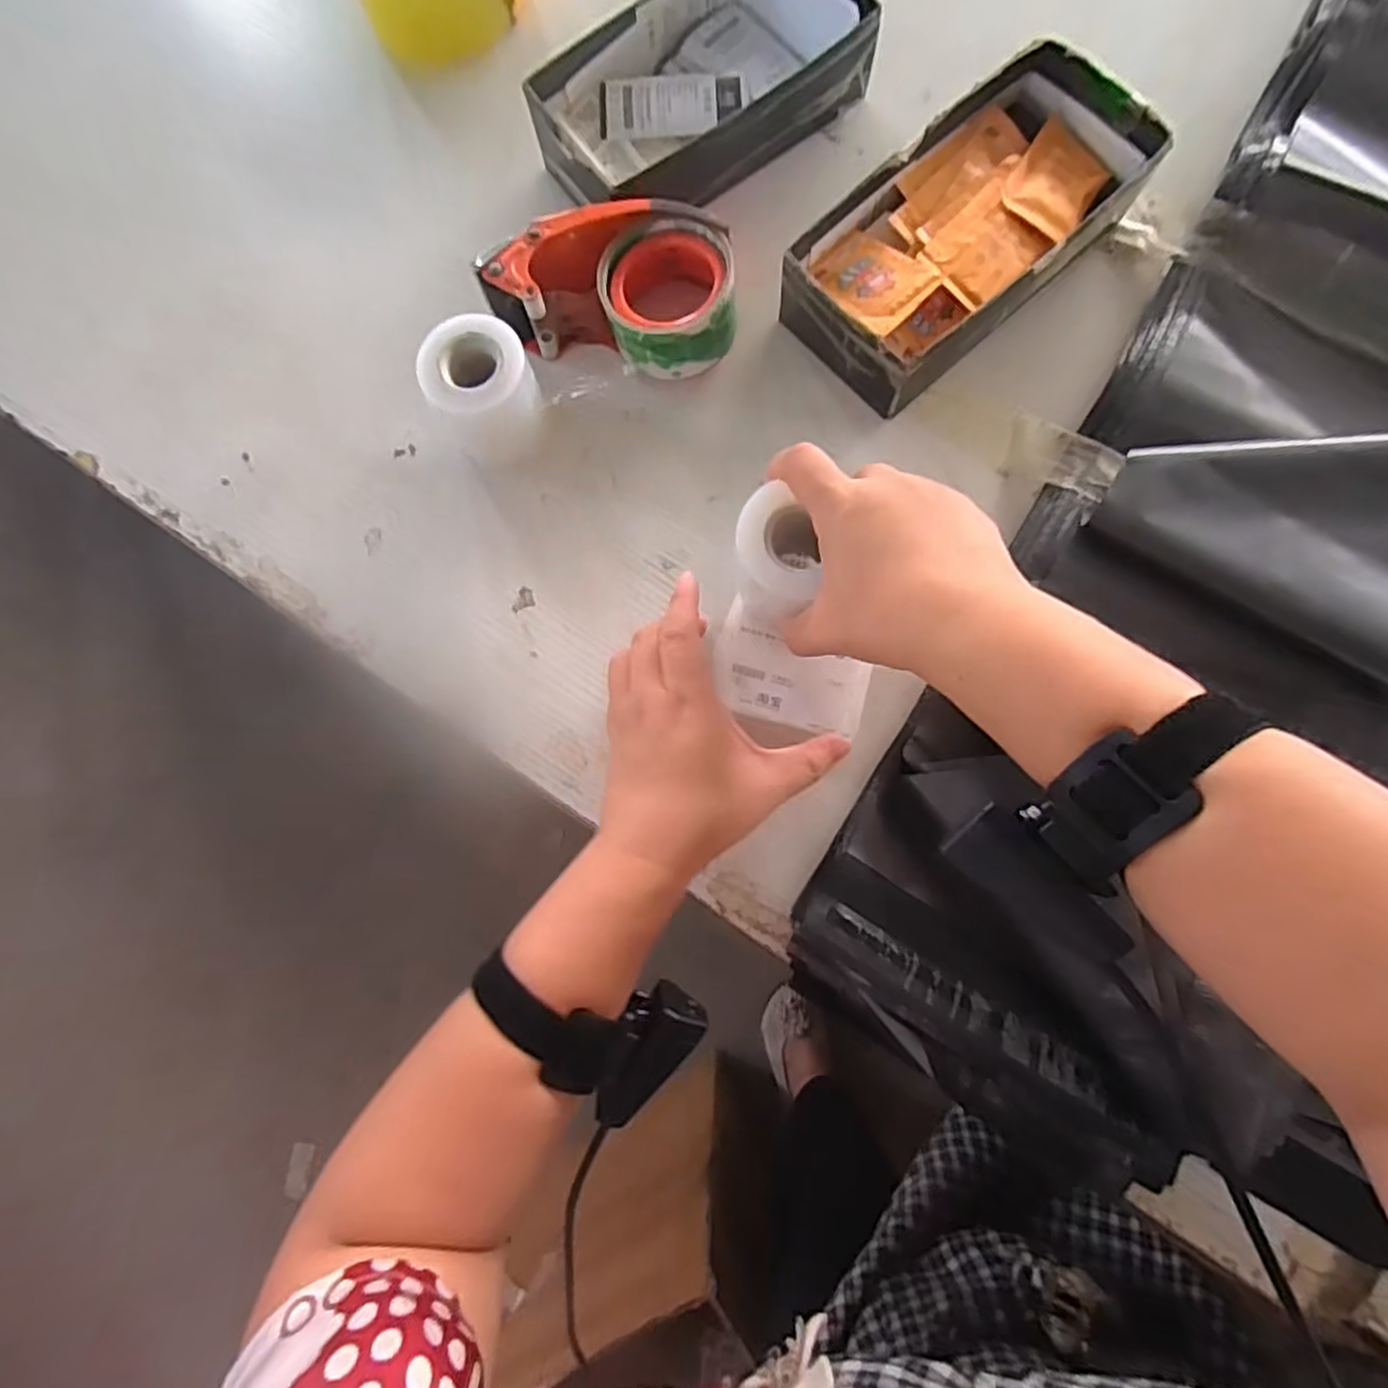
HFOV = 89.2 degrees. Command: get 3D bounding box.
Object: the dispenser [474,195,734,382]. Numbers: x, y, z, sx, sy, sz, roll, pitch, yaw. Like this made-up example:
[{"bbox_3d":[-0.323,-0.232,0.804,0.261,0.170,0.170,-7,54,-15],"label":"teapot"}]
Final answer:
[{"bbox_3d":[-0.049,-0.256,0.442,0.151,0.058,0.089,10,83,4],"label":"dispenser"}]

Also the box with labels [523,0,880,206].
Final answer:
[{"bbox_3d":[0.005,-0.397,0.463,0.206,0.061,0.114,-39,82,-2],"label":"box with labels"}]

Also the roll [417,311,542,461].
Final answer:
[{"bbox_3d":[-0.123,-0.179,0.429,0.060,0.071,0.065,0,83,3],"label":"roll"}]

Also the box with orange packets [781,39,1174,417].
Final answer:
[{"bbox_3d":[0.169,-0.288,0.440,0.225,0.061,0.113,-42,83,-3],"label":"box with orange packets"}]

